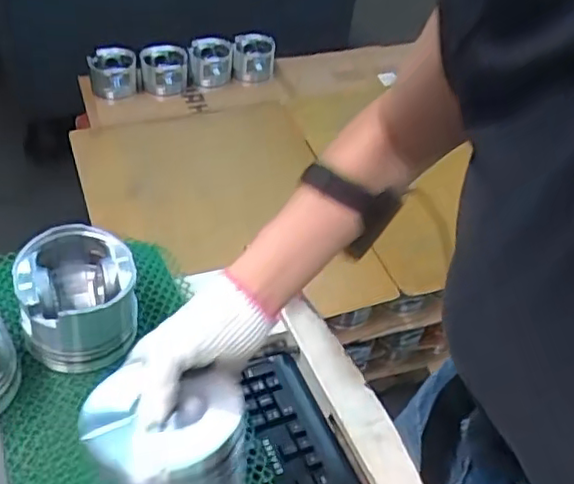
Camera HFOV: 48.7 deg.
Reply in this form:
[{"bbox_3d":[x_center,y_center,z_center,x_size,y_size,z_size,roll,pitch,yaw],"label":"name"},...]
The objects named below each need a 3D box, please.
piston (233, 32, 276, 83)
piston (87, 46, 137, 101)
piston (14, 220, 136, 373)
[{"bbox_3d":[-0.088,-0.495,1.710,0.110,0.101,0.110,4,46,-3],"label":"piston"},{"bbox_3d":[-0.432,-0.425,1.574,0.114,0.083,0.127,-9,48,-16],"label":"piston"},{"bbox_3d":[-0.203,0.057,0.627,0.102,0.095,0.111,4,46,-4],"label":"piston"}]

